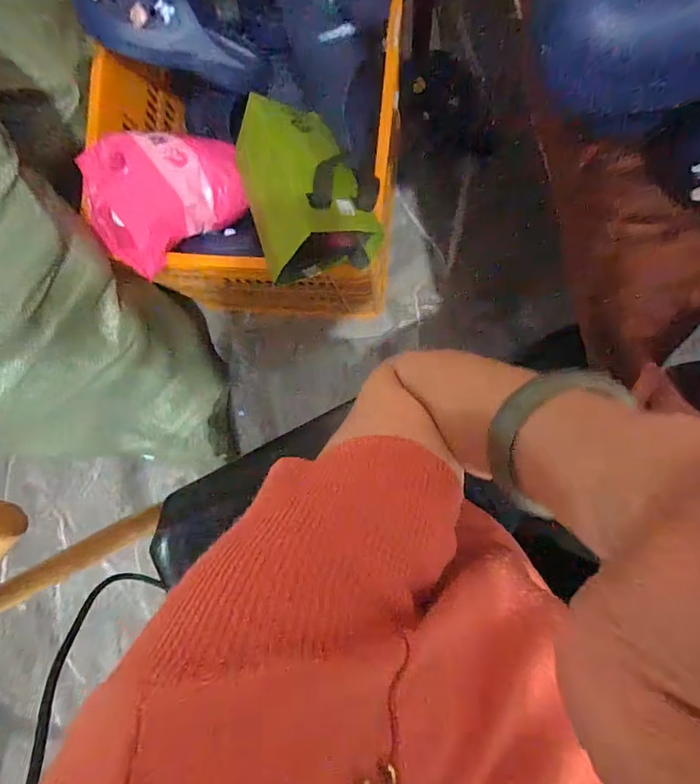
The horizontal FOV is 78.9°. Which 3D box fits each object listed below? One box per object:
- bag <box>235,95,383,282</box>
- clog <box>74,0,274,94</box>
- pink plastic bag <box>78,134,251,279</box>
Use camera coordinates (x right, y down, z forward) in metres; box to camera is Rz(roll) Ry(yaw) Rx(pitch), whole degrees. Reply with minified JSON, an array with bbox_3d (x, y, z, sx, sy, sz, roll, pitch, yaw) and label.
[{"bbox_3d":[-0.072,-0.287,0.567,0.153,0.091,0.266,-24,85,5],"label":"bag"},{"bbox_3d":[-0.254,-0.535,0.632,0.278,0.087,0.087,12,89,-20],"label":"clog"},{"bbox_3d":[-0.291,-0.295,0.634,0.182,0.118,0.221,30,92,7],"label":"pink plastic bag"}]

